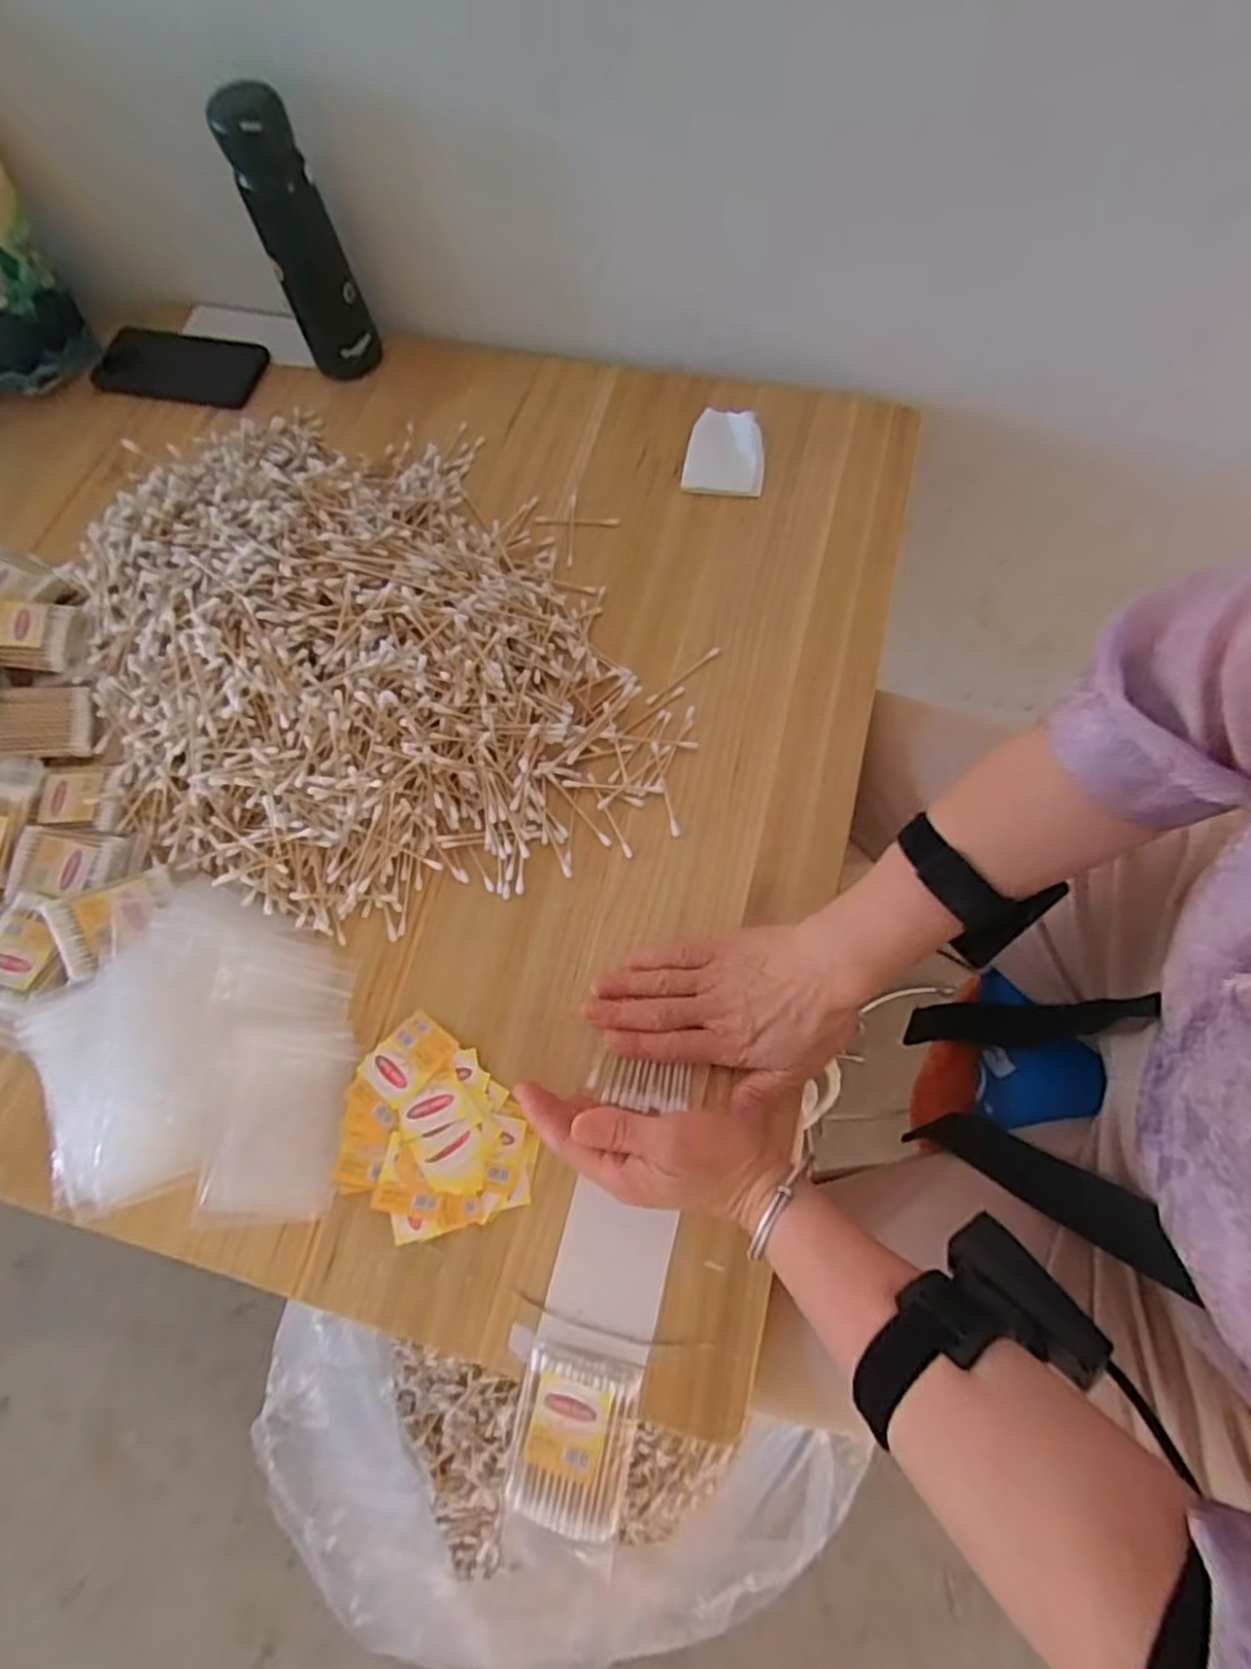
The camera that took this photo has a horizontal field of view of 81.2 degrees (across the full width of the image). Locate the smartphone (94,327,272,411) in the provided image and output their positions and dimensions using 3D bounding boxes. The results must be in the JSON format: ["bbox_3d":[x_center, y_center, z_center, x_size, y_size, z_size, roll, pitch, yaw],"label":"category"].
[{"bbox_3d":[-0.402,-0.424,0.660,0.156,0.014,0.070,10,69,8],"label":"smartphone"}]

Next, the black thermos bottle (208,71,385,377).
[{"bbox_3d":[-0.248,-0.453,0.566,0.059,0.178,0.050,-19,73,-4],"label":"black thermos bottle"}]

